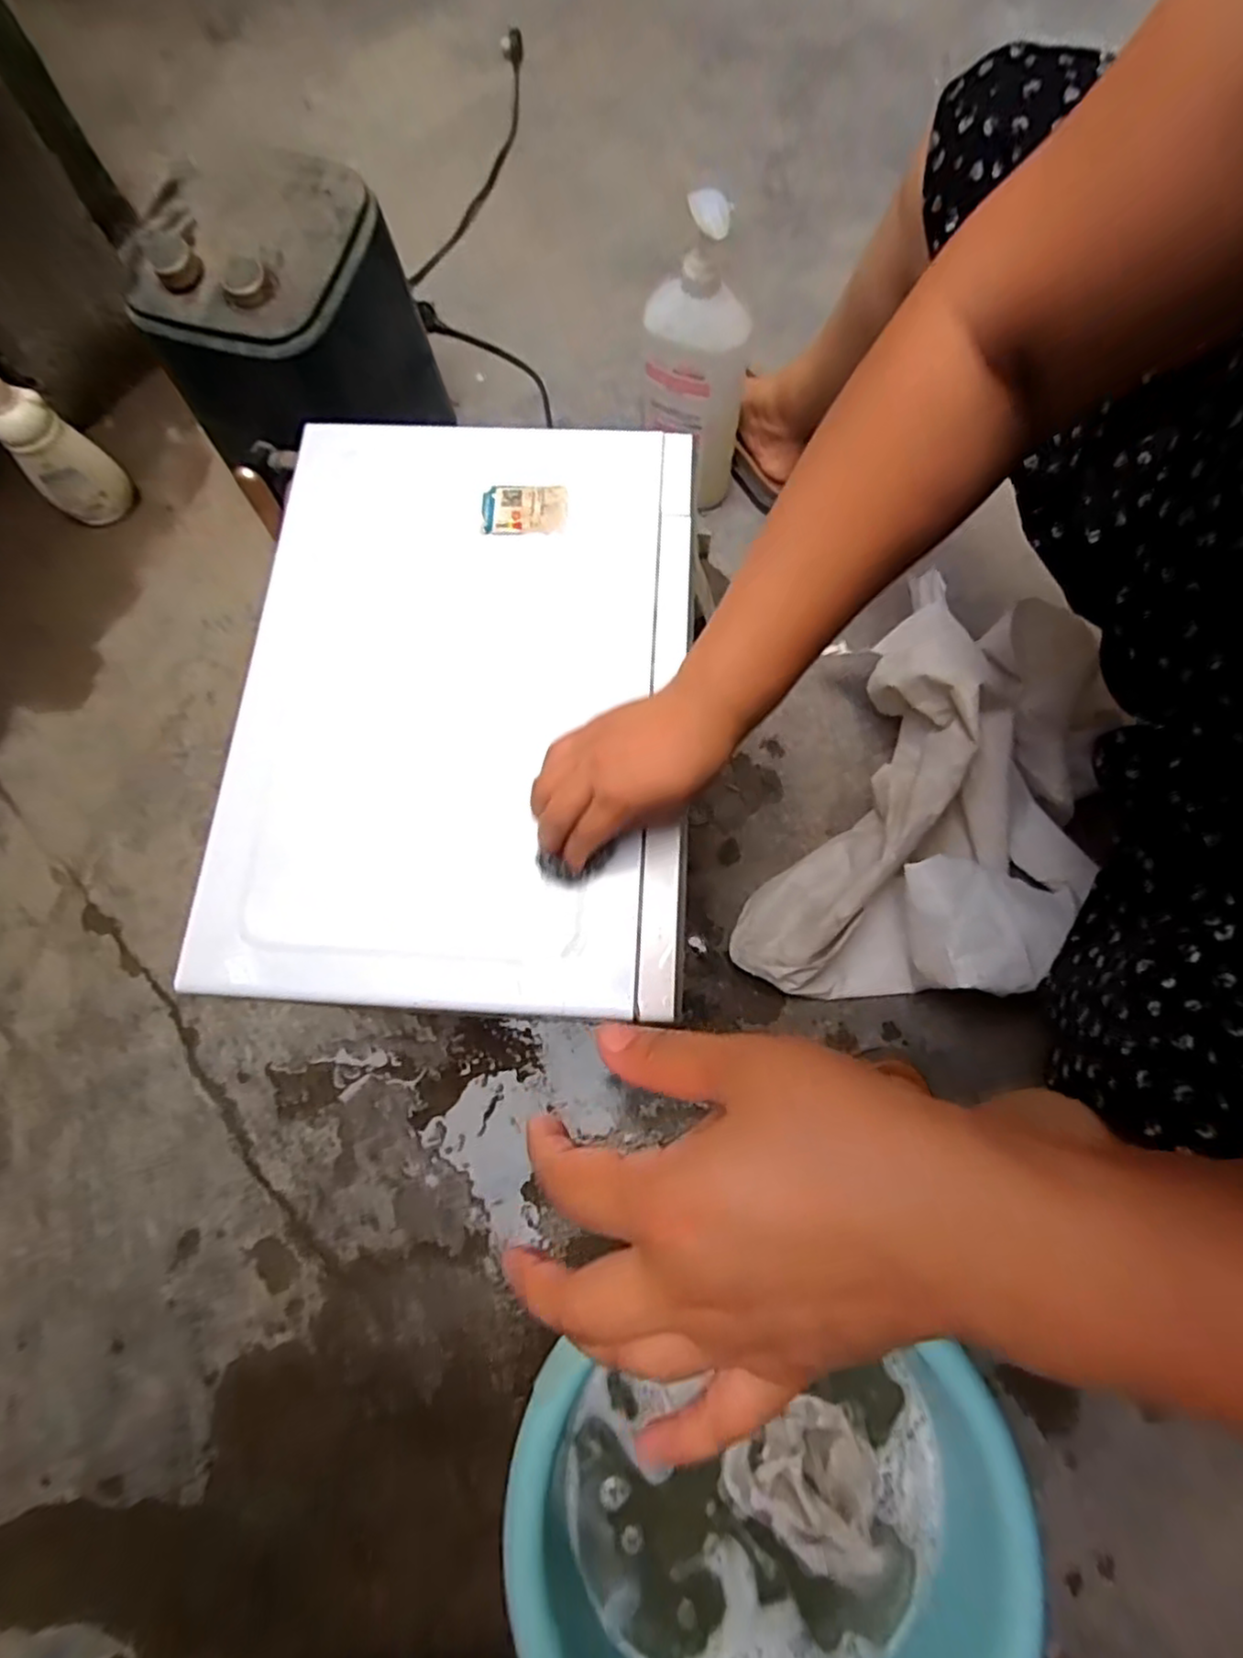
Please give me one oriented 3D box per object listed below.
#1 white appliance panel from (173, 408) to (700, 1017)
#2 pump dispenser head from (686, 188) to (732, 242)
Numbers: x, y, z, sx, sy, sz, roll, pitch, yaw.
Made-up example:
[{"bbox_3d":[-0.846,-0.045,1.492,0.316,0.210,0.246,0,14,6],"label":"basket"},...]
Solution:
[{"bbox_3d":[-0.108,-0.101,0.483,0.303,0.033,0.438,3,74,3],"label":"white appliance panel"},{"bbox_3d":[0.075,-0.511,0.565,0.021,0.021,0.047,-34,76,-10],"label":"pump dispenser head"}]

